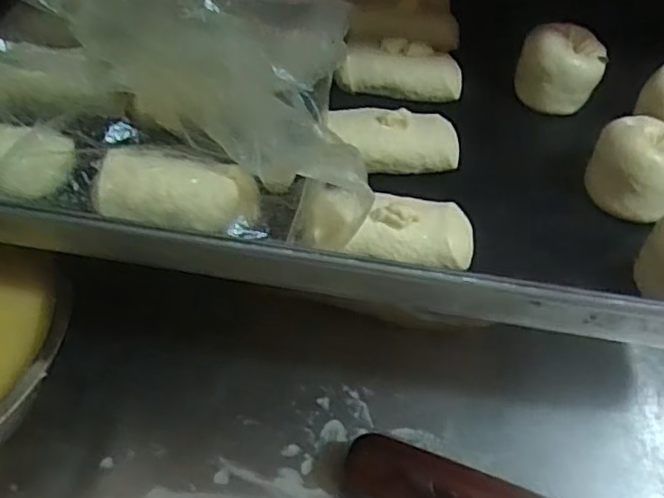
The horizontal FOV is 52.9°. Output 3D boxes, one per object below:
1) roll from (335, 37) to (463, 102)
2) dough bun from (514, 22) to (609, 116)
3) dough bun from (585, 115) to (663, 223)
[{"bbox_3d":[0.051,-0.130,0.486,0.090,0.032,0.031,-2,47,-6],"label":"roll"},{"bbox_3d":[0.168,-0.134,0.493,0.058,0.045,0.058,19,48,13],"label":"dough bun"},{"bbox_3d":[0.194,-0.049,0.421,0.059,0.042,0.059,31,52,23],"label":"dough bun"}]

